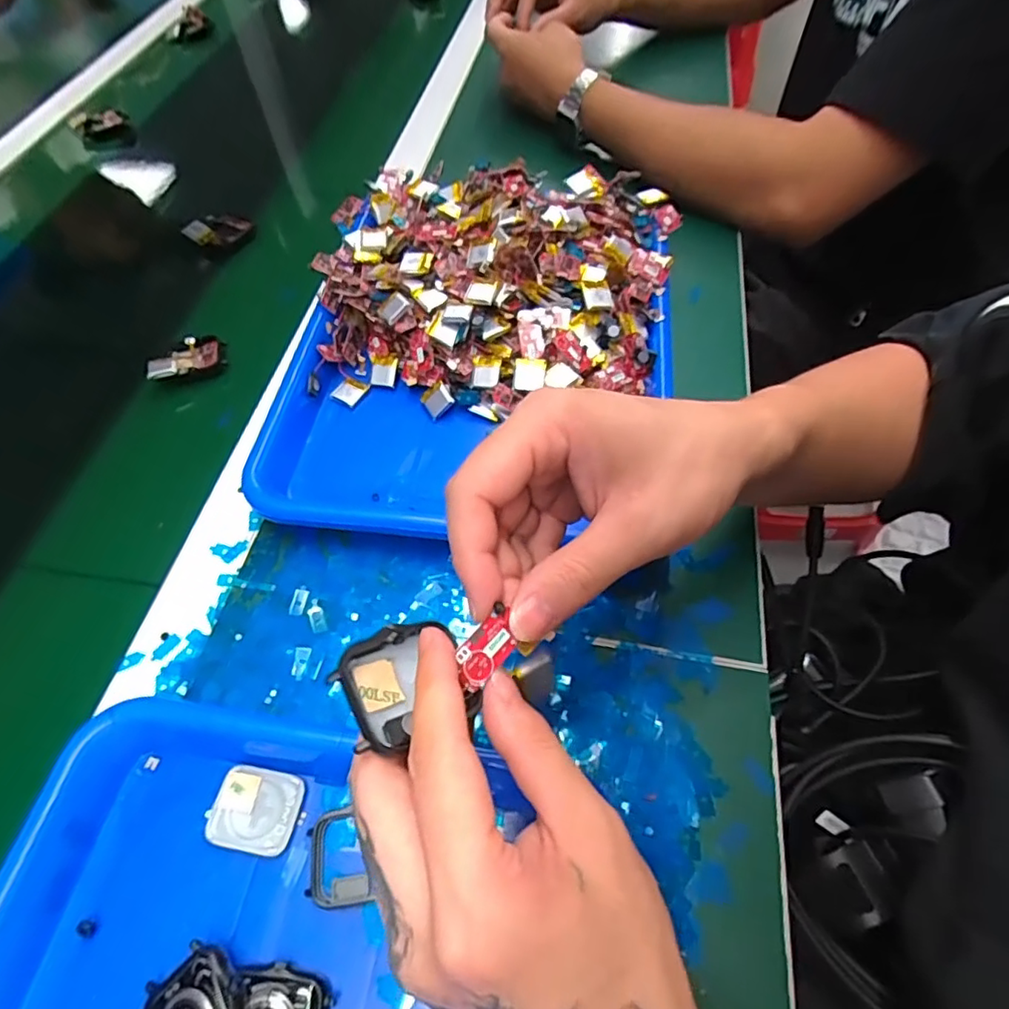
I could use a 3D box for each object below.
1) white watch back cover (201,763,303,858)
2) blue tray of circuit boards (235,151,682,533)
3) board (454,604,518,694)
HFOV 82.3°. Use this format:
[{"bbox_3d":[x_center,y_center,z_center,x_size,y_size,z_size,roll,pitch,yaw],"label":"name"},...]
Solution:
[{"bbox_3d":[-0.115,0.140,0.266,0.039,0.004,0.033,9,58,6],"label":"white watch back cover"},{"bbox_3d":[-0.017,-0.123,0.402,0.258,0.069,0.326,6,58,4],"label":"blue tray of circuit boards"},{"bbox_3d":[-0.006,0.049,0.197,0.014,0.004,0.028,43,72,-5],"label":"board"}]

